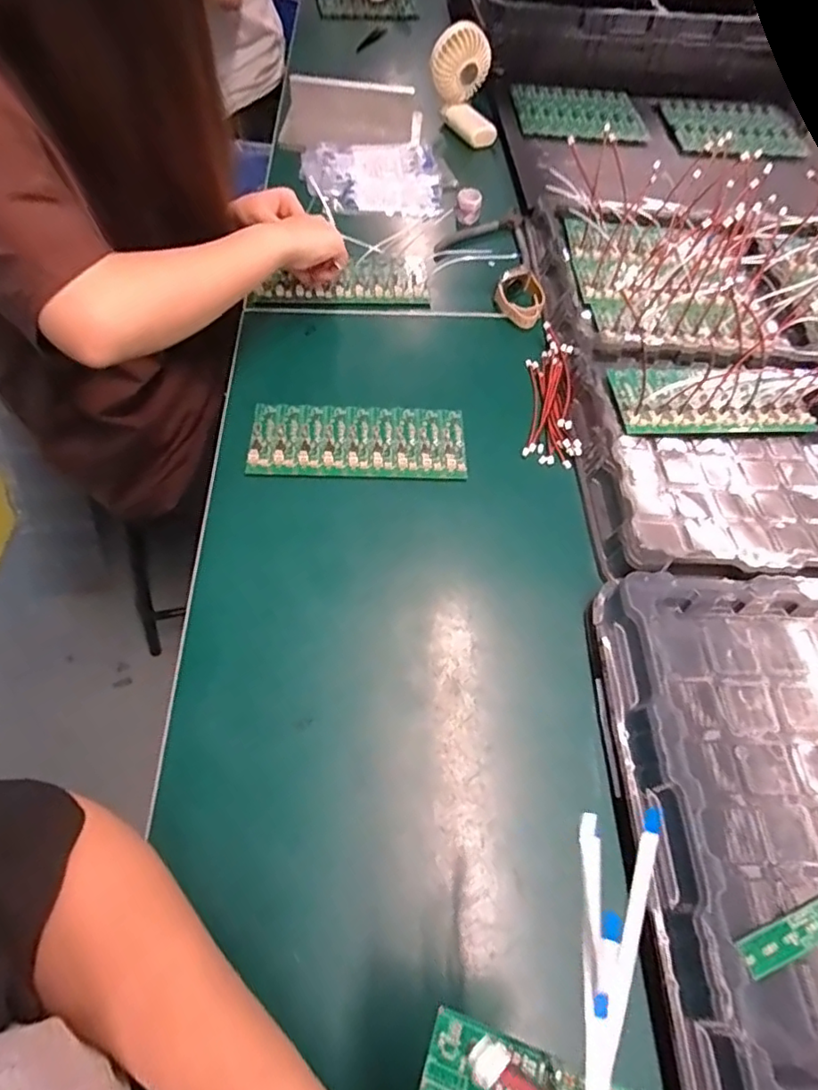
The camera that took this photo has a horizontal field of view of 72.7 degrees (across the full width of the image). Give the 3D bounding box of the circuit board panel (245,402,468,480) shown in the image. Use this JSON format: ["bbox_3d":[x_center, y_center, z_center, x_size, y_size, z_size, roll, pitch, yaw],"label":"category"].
[{"bbox_3d":[-0.046,-0.097,0.517,0.195,0.006,0.083,1,58,-3],"label":"circuit board panel"}]

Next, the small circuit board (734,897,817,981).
[{"bbox_3d":[0.223,0.215,0.311,0.087,0.007,0.019,-18,54,-12],"label":"small circuit board"}]

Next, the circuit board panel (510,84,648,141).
[{"bbox_3d":[0.262,-0.666,0.855,0.196,0.009,0.159,1,58,-3],"label":"circuit board panel"}]

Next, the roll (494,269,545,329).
[{"bbox_3d":[0.123,-0.277,0.622,0.054,0.035,0.062,12,58,4],"label":"roll"}]

